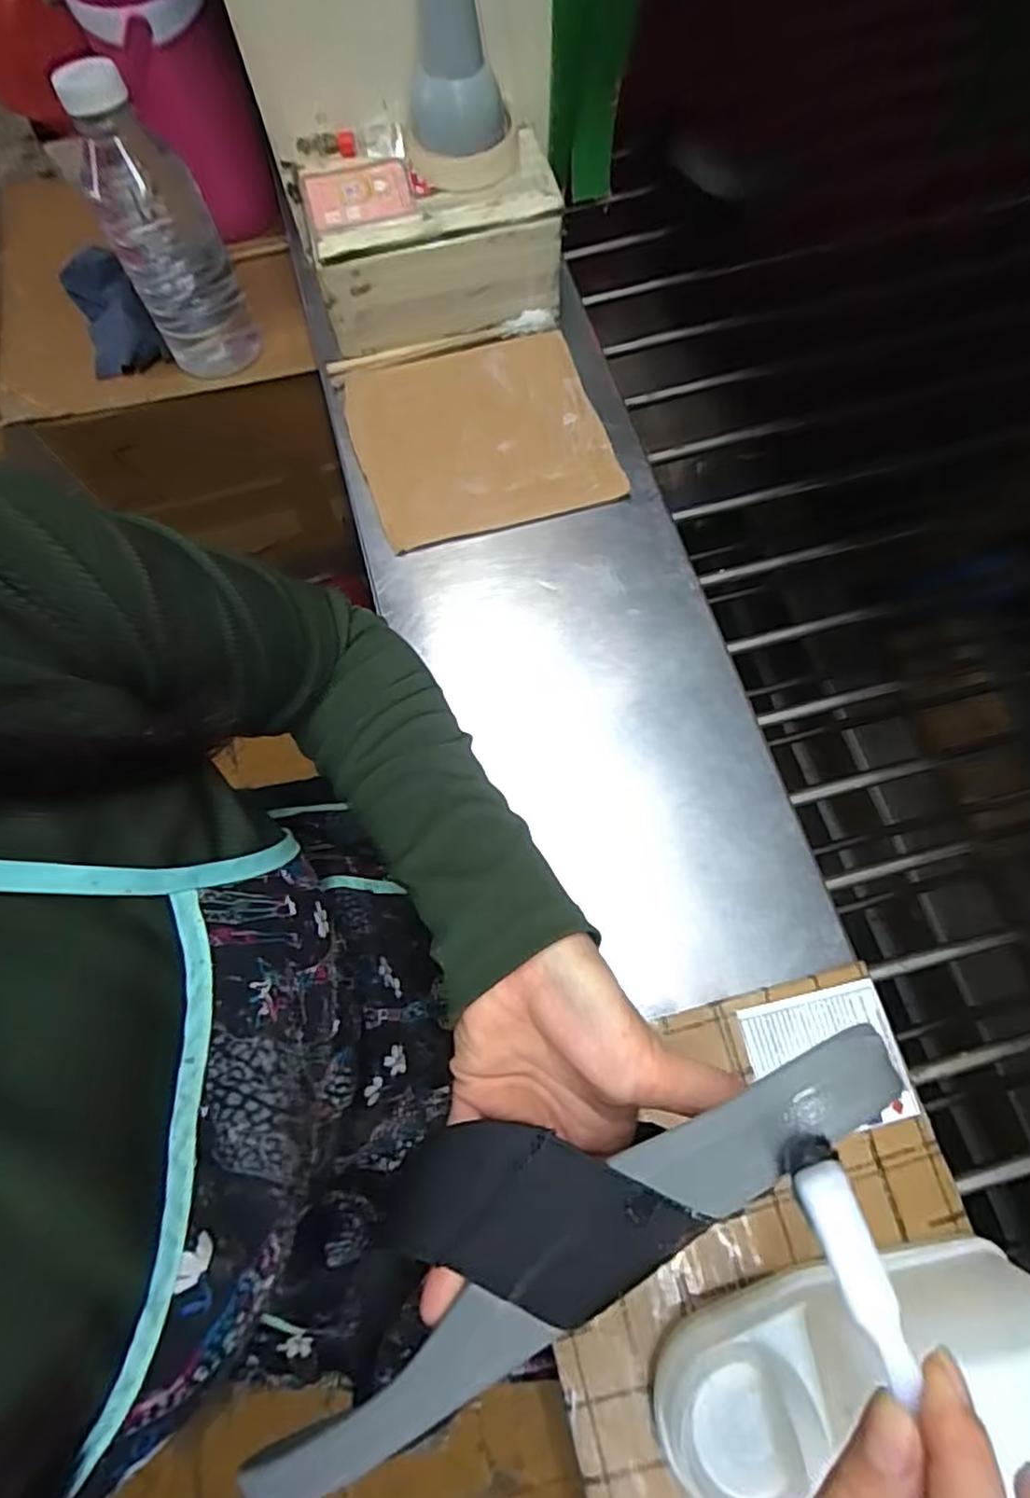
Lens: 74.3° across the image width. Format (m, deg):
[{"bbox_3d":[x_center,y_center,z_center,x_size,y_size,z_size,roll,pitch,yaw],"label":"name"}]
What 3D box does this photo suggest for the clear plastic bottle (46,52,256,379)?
[{"bbox_3d":[-0.305,-0.447,0.596,0.090,0.226,0.092,-25,73,-7],"label":"clear plastic bottle"}]

